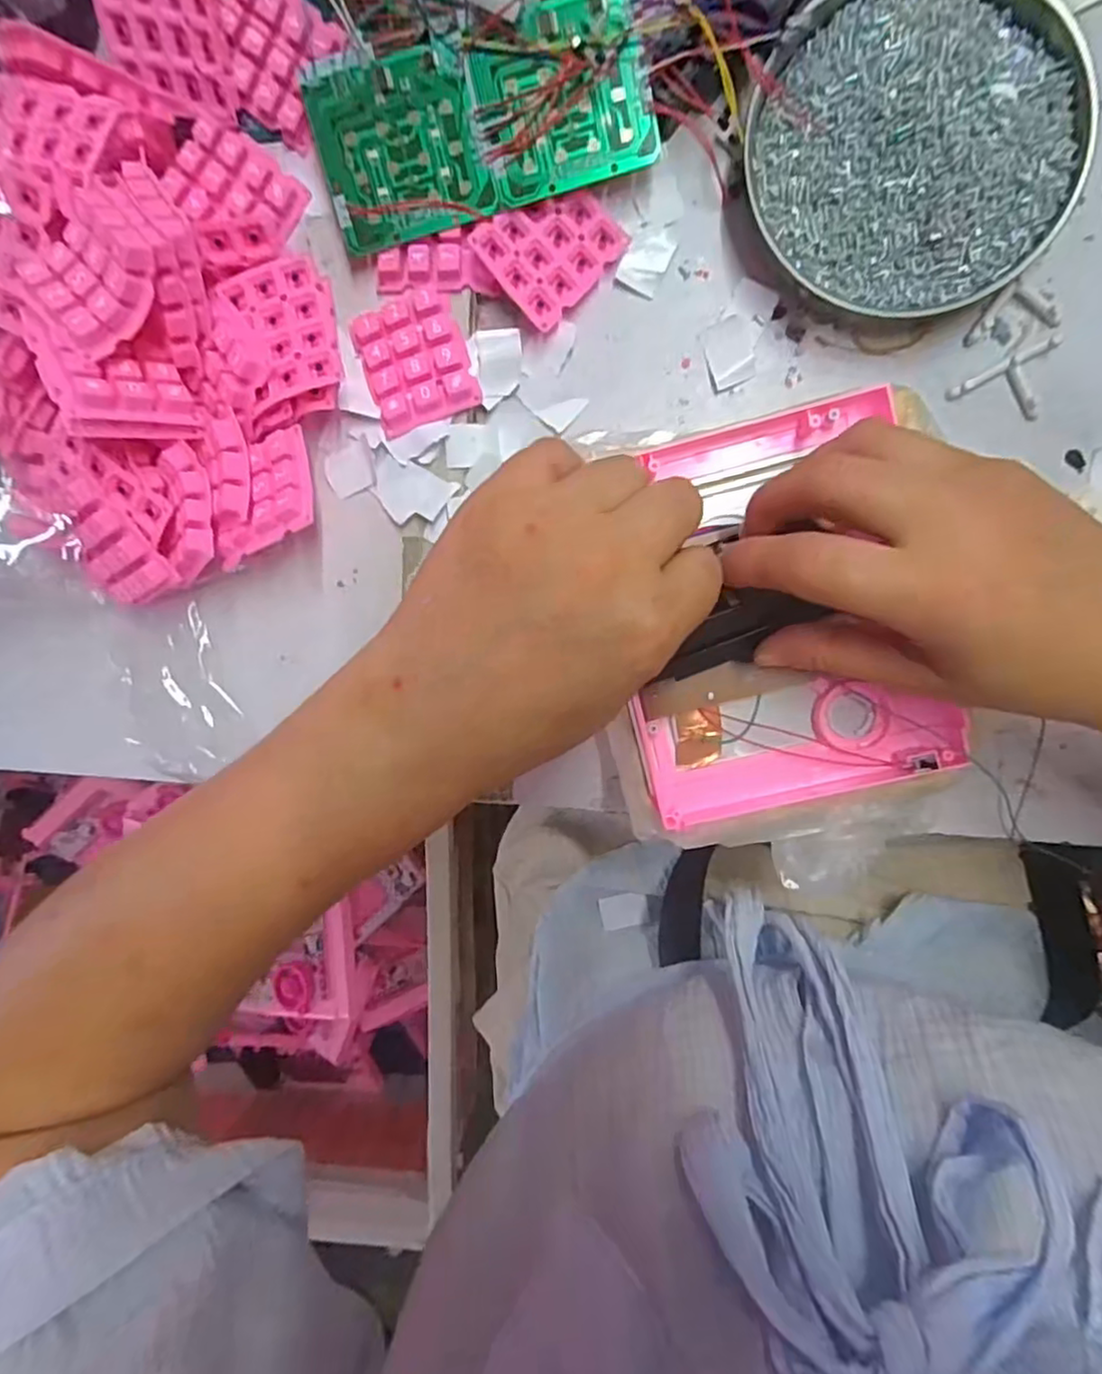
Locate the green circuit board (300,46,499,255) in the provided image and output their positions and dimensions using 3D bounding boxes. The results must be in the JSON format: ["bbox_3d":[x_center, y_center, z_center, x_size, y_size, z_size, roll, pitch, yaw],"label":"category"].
[{"bbox_3d":[-0.066,-0.237,0.286,0.070,0.004,0.067,-13,107,6],"label":"green circuit board"}]

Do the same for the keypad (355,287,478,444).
[{"bbox_3d":[-0.063,-0.153,0.306,0.047,0.015,0.055,-18,96,7],"label":"keypad"}]

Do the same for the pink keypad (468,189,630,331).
[{"bbox_3d":[-0.001,-0.203,0.299,0.050,0.005,0.059,42,90,-15],"label":"pink keypad"}]

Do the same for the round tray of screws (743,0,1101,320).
[{"bbox_3d":[0.157,-0.230,0.279,0.131,0.022,0.127,1,98,5],"label":"round tray of screws"}]

